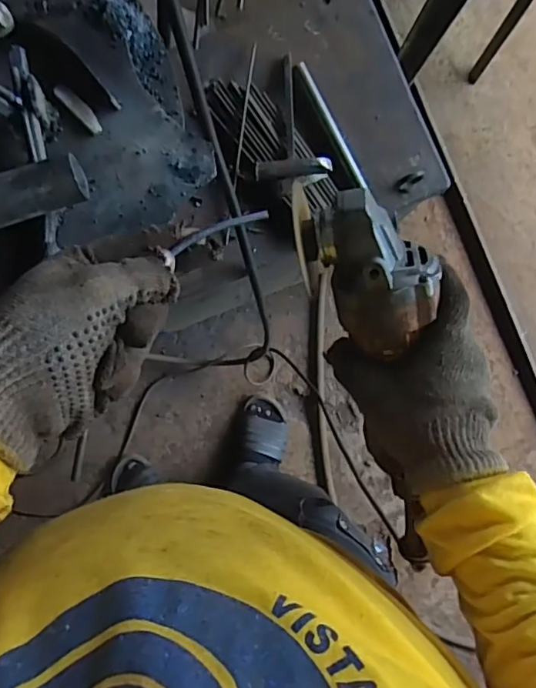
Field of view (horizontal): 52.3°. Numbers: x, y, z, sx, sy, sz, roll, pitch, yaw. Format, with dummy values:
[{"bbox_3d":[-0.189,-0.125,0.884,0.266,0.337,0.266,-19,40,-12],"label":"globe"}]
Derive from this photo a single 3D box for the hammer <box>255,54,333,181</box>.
[{"bbox_3d":[0.023,-0.299,0.711,0.093,0.030,0.169,-7,87,-4],"label":"hammer"}]

